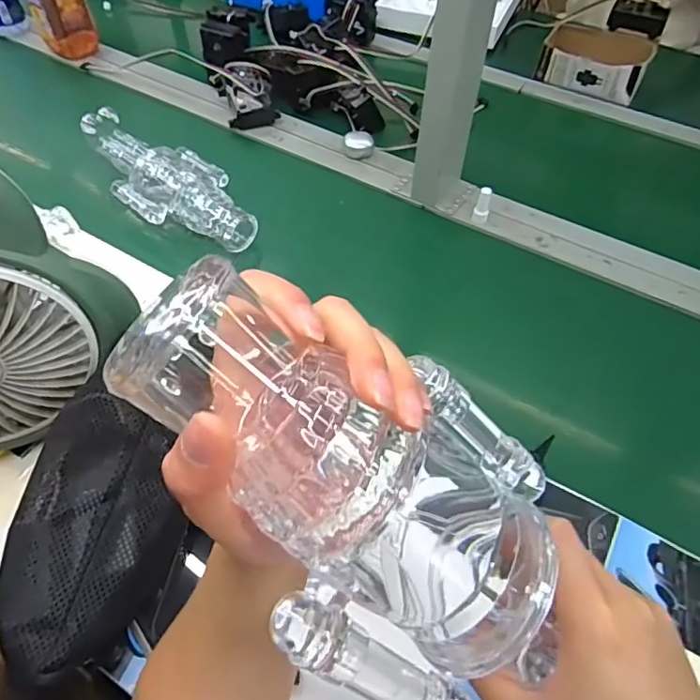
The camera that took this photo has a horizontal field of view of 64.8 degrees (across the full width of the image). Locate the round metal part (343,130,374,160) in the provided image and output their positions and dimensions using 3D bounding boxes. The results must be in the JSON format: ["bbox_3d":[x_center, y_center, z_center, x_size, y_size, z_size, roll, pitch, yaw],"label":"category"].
[{"bbox_3d":[0.013,-0.311,0.836,0.044,0.020,0.043,1,53,-1],"label":"round metal part"}]

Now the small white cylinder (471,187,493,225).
[{"bbox_3d":[0.179,-0.195,0.743,0.022,0.051,0.017,14,54,8],"label":"small white cylinder"}]

